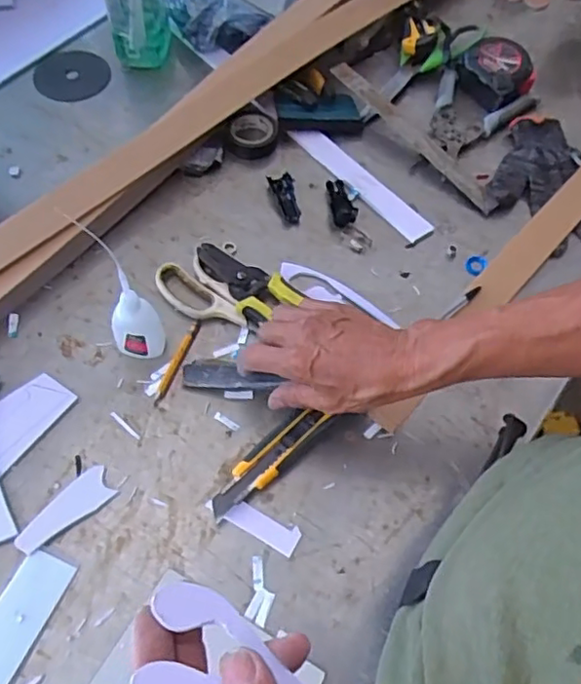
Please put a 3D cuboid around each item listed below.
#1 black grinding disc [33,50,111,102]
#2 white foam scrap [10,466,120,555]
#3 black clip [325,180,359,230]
[{"bbox_3d":[-0.263,-0.321,0.745,0.086,0.008,0.086,2,60,-3],"label":"black grinding disc"},{"bbox_3d":[-0.178,0.133,0.486,0.080,0.005,0.031,-40,70,-22],"label":"white foam scrap"},{"bbox_3d":[0.055,-0.150,0.660,0.027,0.012,0.064,-5,61,-6],"label":"black clip"}]

